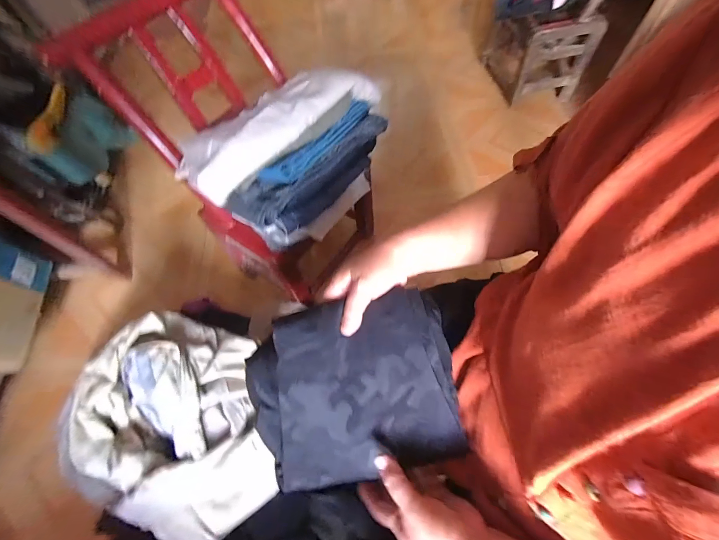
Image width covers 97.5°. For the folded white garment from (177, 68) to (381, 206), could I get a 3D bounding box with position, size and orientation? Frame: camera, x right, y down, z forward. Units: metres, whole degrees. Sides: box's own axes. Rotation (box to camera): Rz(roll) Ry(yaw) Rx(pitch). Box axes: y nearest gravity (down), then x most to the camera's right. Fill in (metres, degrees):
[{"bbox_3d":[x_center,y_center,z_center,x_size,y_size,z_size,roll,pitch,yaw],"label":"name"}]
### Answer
[{"bbox_3d":[-0.148,-0.292,0.594,0.414,0.076,0.186,-42,66,-18],"label":"folded white garment"}]

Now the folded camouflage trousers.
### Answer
[{"bbox_3d":[-0.010,0.146,0.390,0.249,0.047,0.214,-10,93,-2],"label":"folded camouflage trousers"}]

